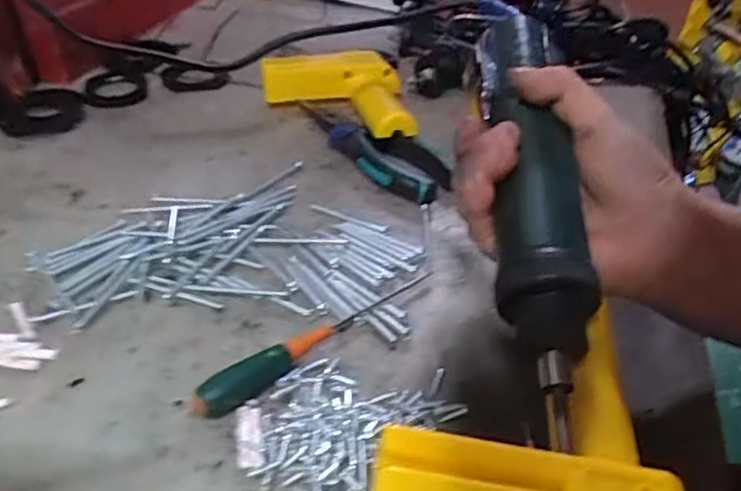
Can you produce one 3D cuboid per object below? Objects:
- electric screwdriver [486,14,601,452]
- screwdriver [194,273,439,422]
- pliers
[{"bbox_3d":[0.079,-0.035,0.294,0.041,0.034,0.250,4,55,0],"label":"electric screwdriver"},{"bbox_3d":[-0.026,0.043,0.317,0.017,0.016,0.146,34,48,31],"label":"screwdriver"},{"bbox_3d":[-0.004,-0.078,0.468,0.042,0.021,0.151,-25,48,-30],"label":"pliers"}]

